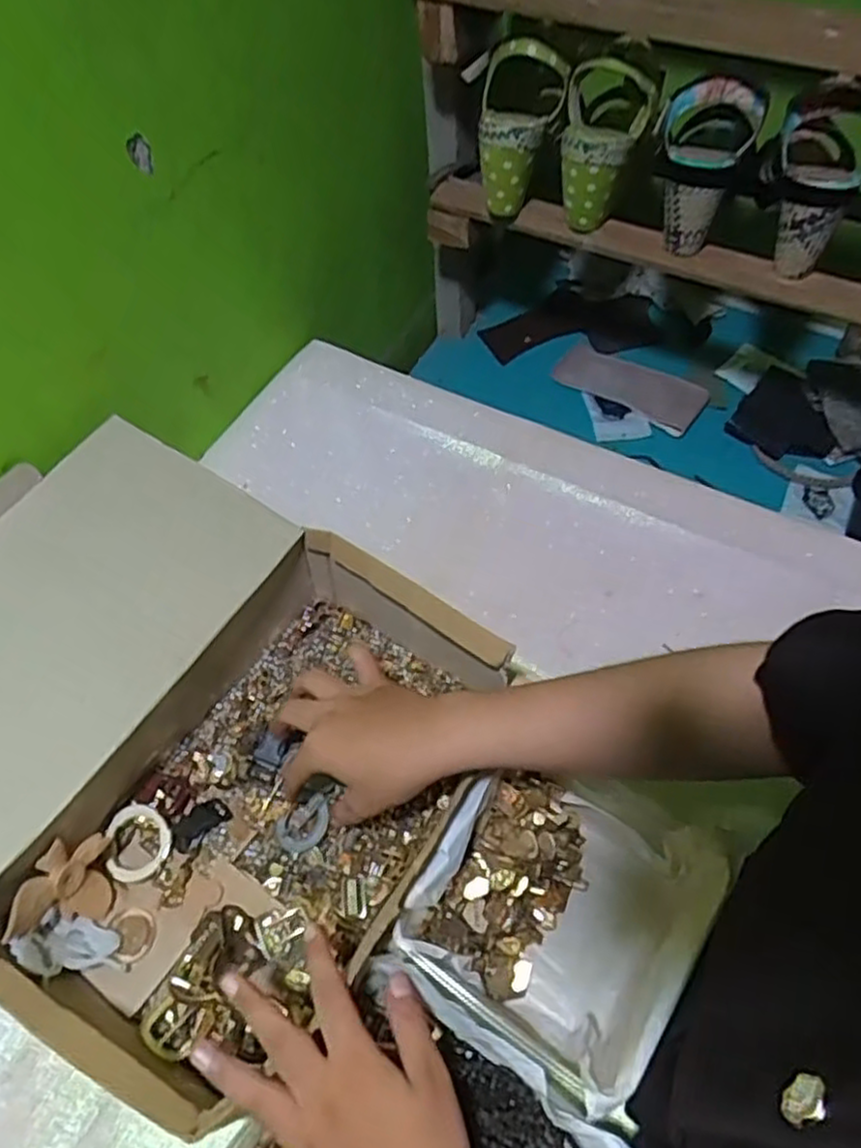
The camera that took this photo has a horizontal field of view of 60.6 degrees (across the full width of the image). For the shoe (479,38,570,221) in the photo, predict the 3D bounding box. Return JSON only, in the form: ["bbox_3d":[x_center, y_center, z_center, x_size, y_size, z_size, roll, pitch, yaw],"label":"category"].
[{"bbox_3d":[0.083,-0.430,0.701,0.074,0.162,0.092,11,65,-5],"label":"shoe"}]

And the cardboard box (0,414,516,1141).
[{"bbox_3d":[-0.178,0.104,0.510,0.376,0.136,0.327,26,63,16],"label":"cardboard box"}]

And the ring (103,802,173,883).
[{"bbox_3d":[-0.209,0.192,0.527,0.049,0.010,0.049,2,73,-7],"label":"ring"}]

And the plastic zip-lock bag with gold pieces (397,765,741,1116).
[{"bbox_3d":[0.084,0.214,0.486,0.156,0.083,0.168,29,64,18],"label":"plastic zip-lock bag with gold pieces"}]

